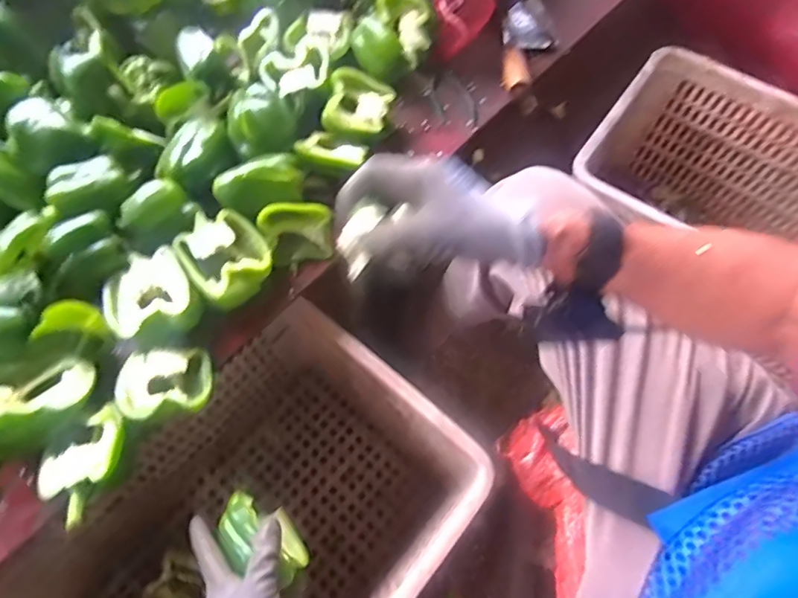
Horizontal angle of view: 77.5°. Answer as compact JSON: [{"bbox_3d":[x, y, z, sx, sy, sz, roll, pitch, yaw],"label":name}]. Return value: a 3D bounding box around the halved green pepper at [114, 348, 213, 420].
[{"bbox_3d":[-0.233,0.092,0.497,0.084,0.040,0.079,1,44,-29],"label":"halved green pepper"}]

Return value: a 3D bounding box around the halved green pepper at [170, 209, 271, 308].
[{"bbox_3d":[-0.196,-0.049,0.564,0.088,0.031,0.104,-38,70,-17],"label":"halved green pepper"}]

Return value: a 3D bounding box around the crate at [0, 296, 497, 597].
[{"bbox_3d":[-0.202,0.341,0.653,0.378,0.335,0.539,41,70,17],"label":"crate"}]

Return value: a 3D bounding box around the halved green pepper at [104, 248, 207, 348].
[{"bbox_3d":[-0.264,0.001,0.534,0.088,0.045,0.108,-32,69,-16],"label":"halved green pepper"}]

